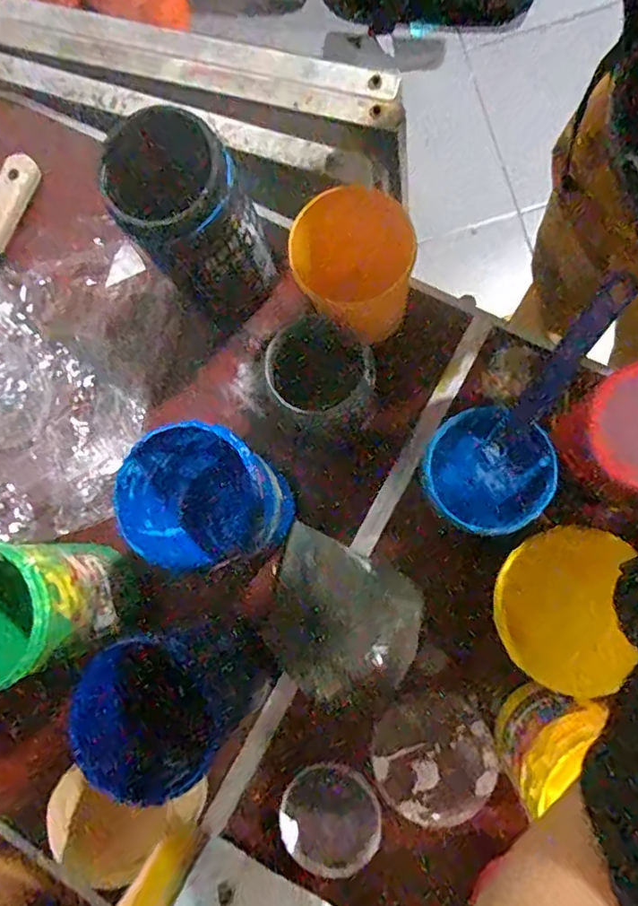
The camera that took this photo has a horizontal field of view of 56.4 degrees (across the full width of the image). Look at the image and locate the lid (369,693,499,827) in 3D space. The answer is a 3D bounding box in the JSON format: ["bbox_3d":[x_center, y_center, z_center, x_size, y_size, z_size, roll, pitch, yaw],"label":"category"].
[{"bbox_3d":[0.089,0.239,0.467,0.091,0.016,0.094,-1,82,6],"label":"lid"}]

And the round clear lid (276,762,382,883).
[{"bbox_3d":[0.009,0.293,0.476,0.078,0.012,0.077,-41,80,0],"label":"round clear lid"}]

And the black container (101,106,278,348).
[{"bbox_3d":[-0.095,-0.169,0.471,0.093,0.171,0.085,-36,80,0],"label":"black container"}]

